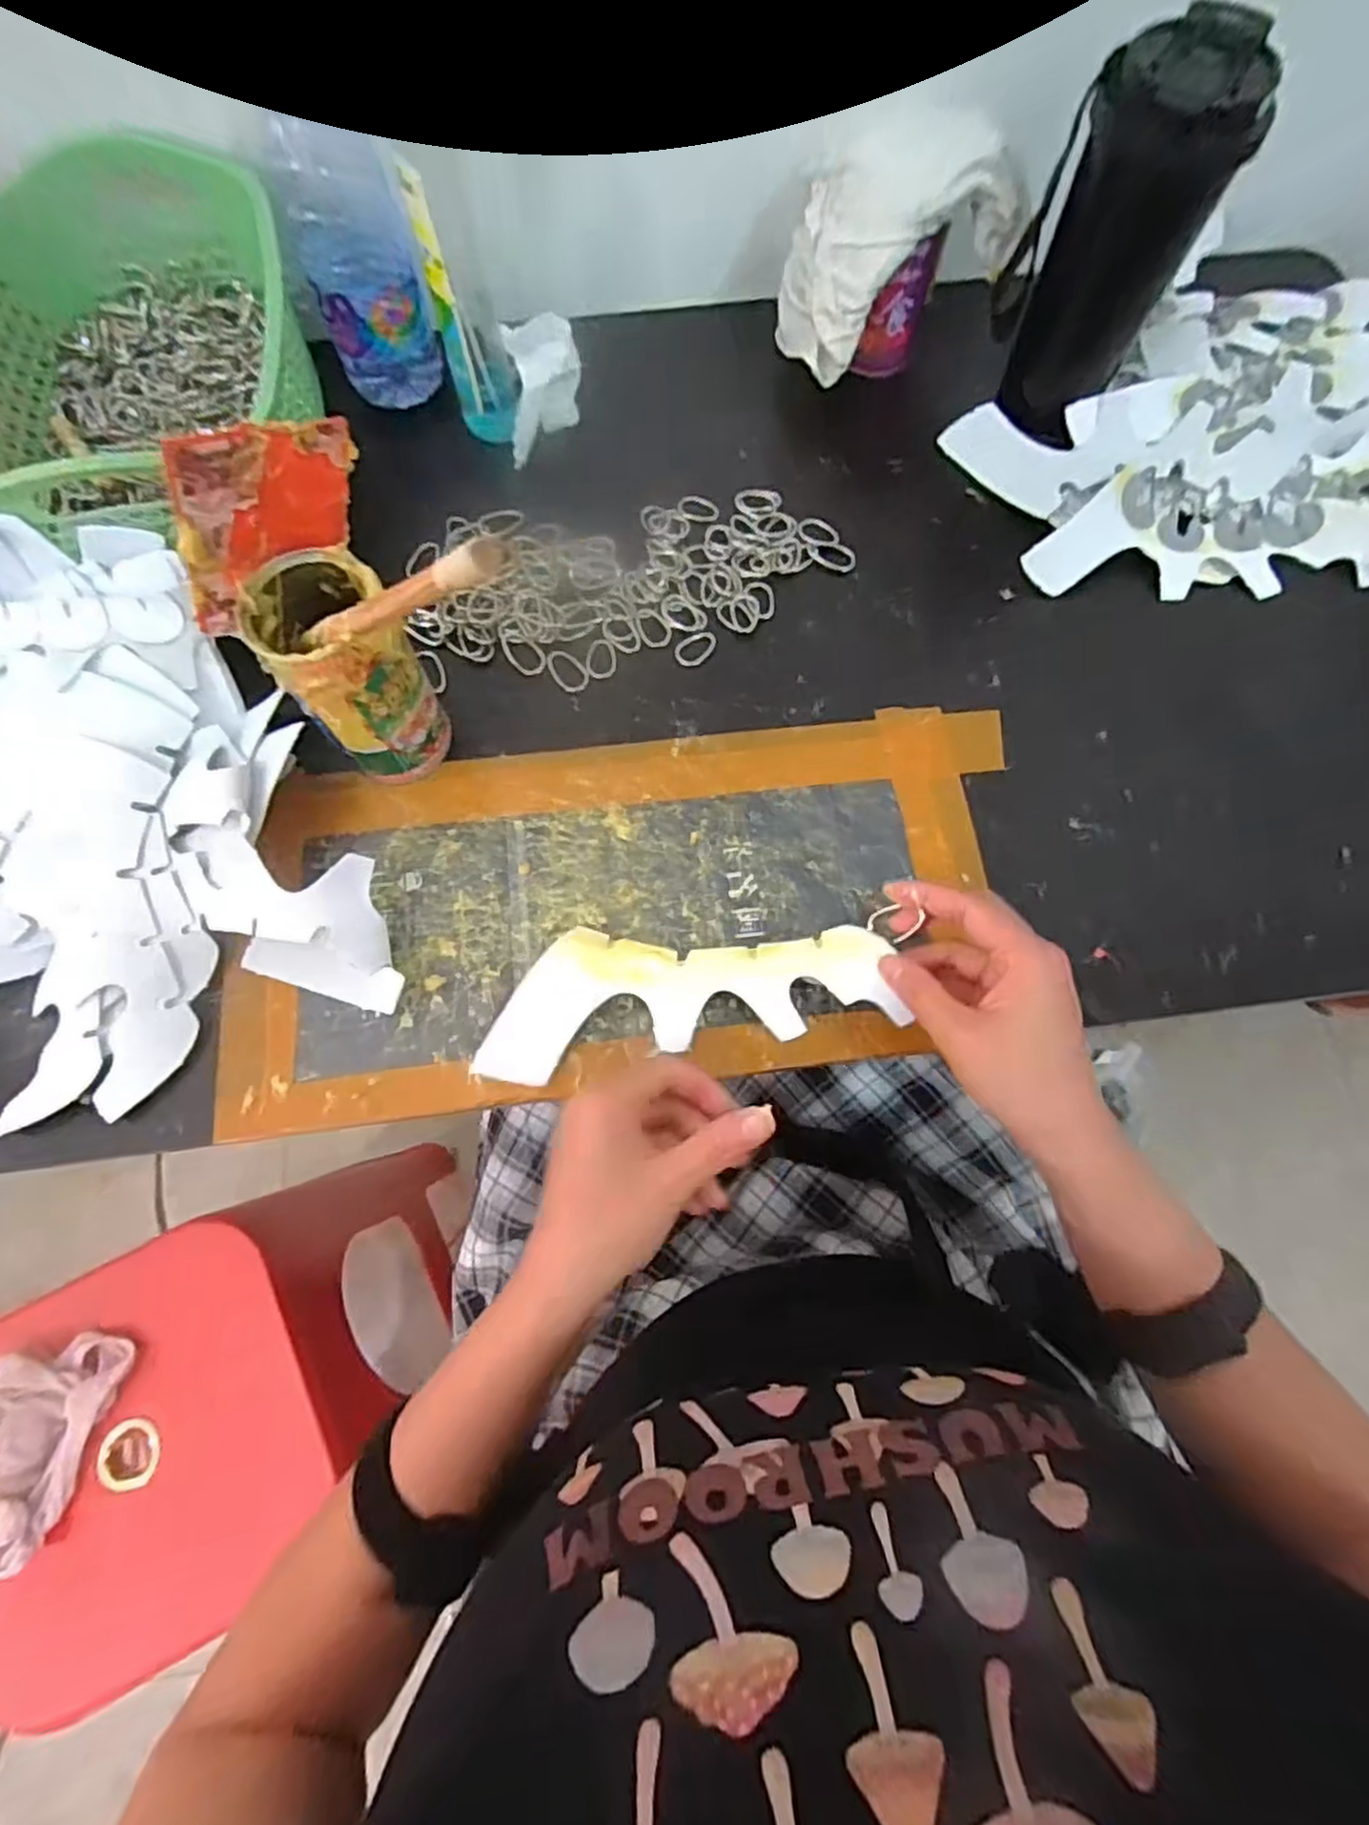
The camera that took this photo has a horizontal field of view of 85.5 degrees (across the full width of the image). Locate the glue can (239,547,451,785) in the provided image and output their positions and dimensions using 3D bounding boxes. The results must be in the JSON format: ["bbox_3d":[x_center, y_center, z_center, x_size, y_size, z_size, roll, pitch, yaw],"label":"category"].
[{"bbox_3d":[-0.178,-0.130,0.404,0.067,0.123,0.072,-35,75,-10],"label":"glue can"}]

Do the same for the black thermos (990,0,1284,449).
[{"bbox_3d":[0.259,-0.397,0.456,0.078,0.184,0.090,-26,74,-8],"label":"black thermos"}]

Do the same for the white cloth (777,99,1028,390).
[{"bbox_3d":[0.137,-0.443,0.488,0.133,0.105,0.082,-22,73,-6],"label":"white cloth"}]

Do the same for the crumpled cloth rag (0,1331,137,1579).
[{"bbox_3d":[-0.516,0.399,0.559,0.117,0.043,0.151,13,73,5],"label":"crumpled cloth rag"}]

